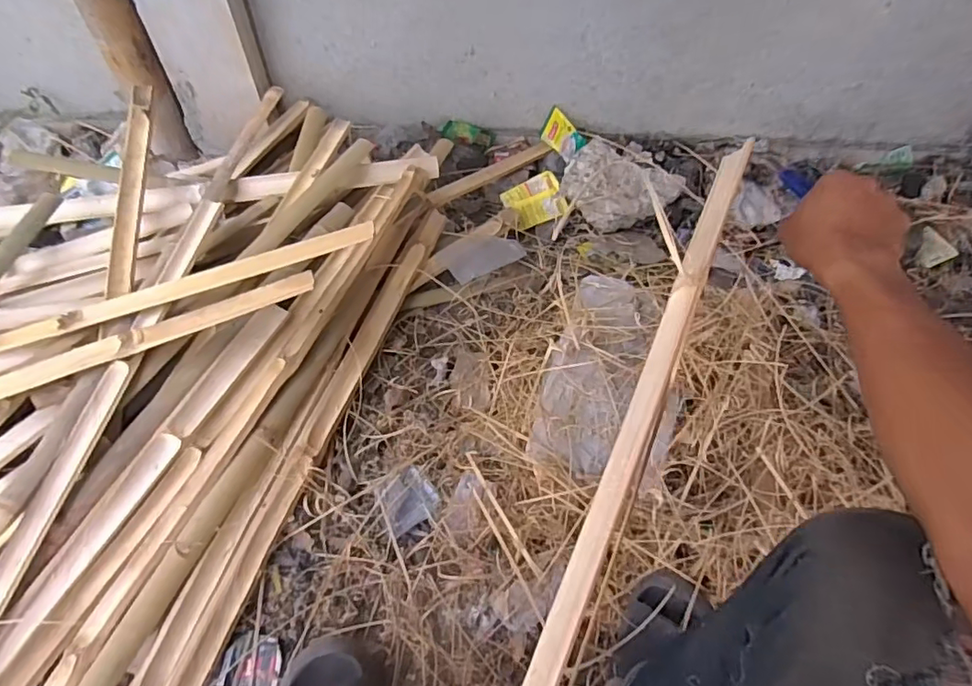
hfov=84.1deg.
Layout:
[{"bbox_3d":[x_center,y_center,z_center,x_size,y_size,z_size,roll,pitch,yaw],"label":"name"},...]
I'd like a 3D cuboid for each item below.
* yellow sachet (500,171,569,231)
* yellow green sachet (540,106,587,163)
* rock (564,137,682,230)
[{"bbox_3d":[0.105,-0.297,1.132,0.117,0.022,0.099,-27,86,-7],"label":"yellow sachet"},{"bbox_3d":[0.169,-0.451,1.177,0.021,0.074,0.104,-23,69,-39],"label":"yellow green sachet"},{"bbox_3d":[0.275,-0.314,1.113,0.223,0.102,0.152,22,56,12],"label":"rock"}]

